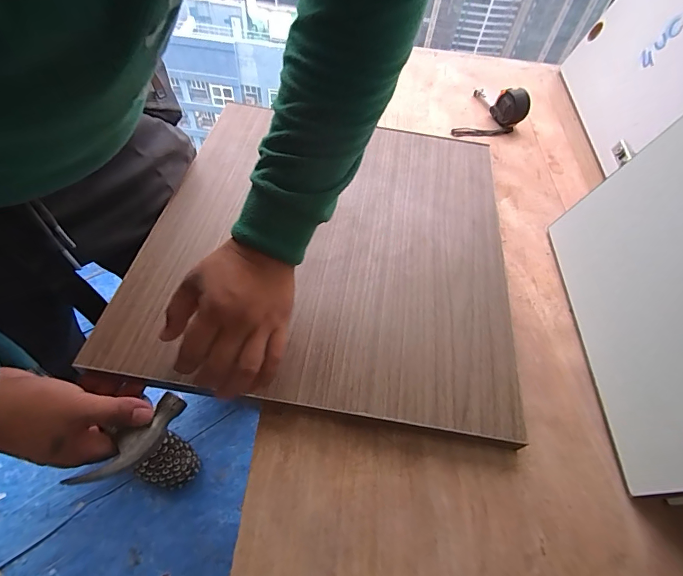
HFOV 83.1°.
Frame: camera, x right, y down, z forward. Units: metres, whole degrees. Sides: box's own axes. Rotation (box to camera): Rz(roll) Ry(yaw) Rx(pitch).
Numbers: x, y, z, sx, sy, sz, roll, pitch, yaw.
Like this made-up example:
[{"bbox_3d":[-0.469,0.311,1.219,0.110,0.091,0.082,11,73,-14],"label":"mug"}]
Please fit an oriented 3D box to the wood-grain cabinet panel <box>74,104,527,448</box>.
[{"bbox_3d":[-0.007,-0.075,0.493,0.427,0.025,0.454,9,55,3],"label":"wood-grain cabinet panel"}]

